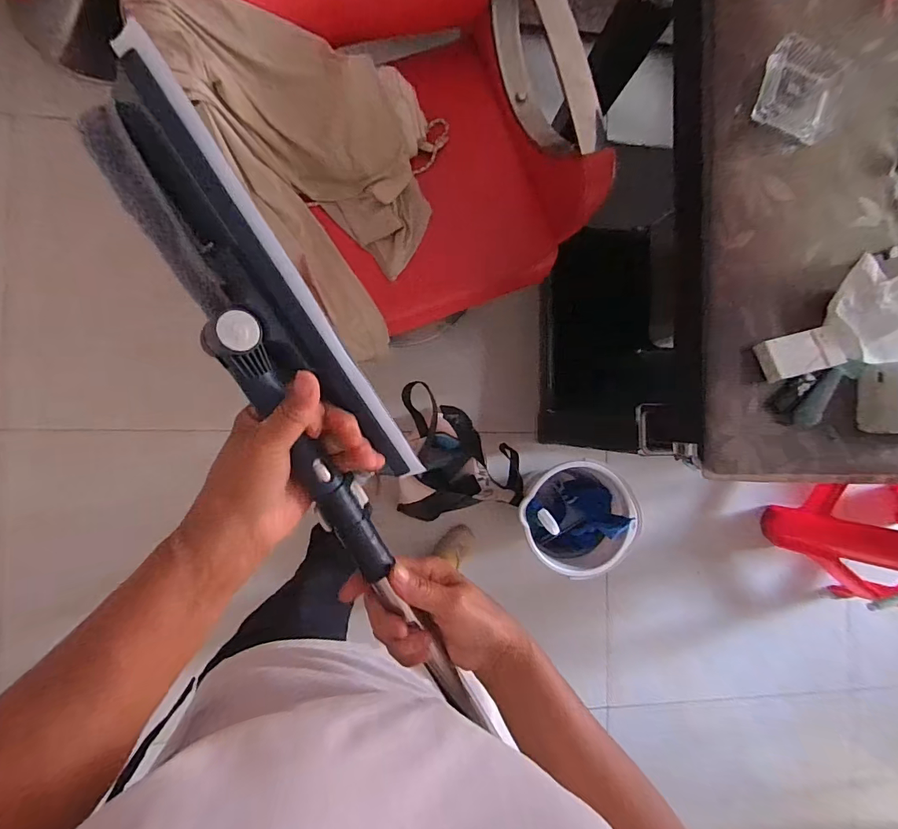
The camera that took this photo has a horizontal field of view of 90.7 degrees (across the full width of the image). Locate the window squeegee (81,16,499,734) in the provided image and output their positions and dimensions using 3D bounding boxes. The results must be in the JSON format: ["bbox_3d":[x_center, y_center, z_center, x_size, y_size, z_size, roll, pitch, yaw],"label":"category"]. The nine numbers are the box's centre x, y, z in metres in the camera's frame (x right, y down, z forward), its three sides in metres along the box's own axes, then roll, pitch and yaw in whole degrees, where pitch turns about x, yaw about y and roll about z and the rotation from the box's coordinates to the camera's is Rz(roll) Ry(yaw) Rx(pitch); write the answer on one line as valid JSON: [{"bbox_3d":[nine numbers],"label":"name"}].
[{"bbox_3d":[-0.070,0.024,0.292,0.076,0.044,0.458,-28,105,-7],"label":"window squeegee"}]

